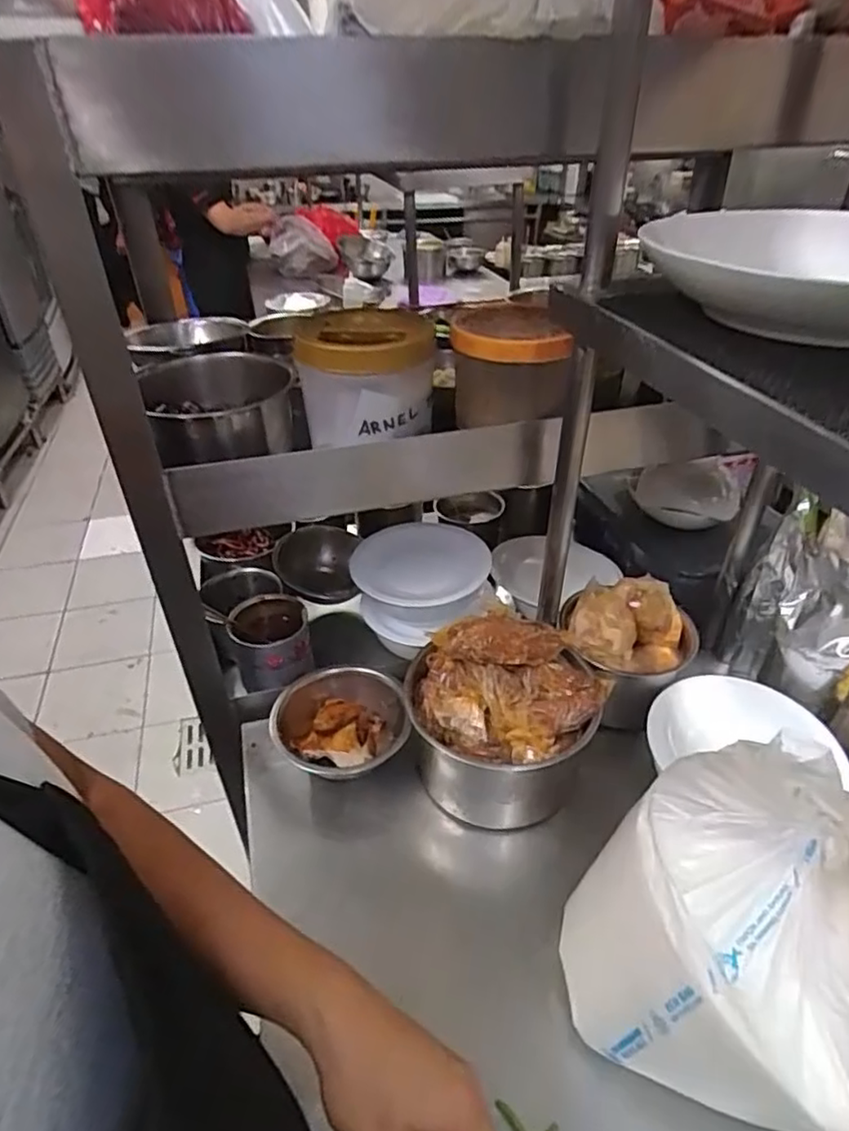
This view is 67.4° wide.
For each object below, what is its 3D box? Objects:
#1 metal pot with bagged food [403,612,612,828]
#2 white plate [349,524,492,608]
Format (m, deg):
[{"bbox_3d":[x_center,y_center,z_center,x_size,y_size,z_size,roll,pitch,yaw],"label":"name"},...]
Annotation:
[{"bbox_3d":[0.079,0.161,0.660,0.185,0.159,0.158,-2,36,-2],"label":"metal pot with bagged food"},{"bbox_3d":[-0.007,-0.007,0.874,0.187,0.020,0.173,0,36,0],"label":"white plate"}]

